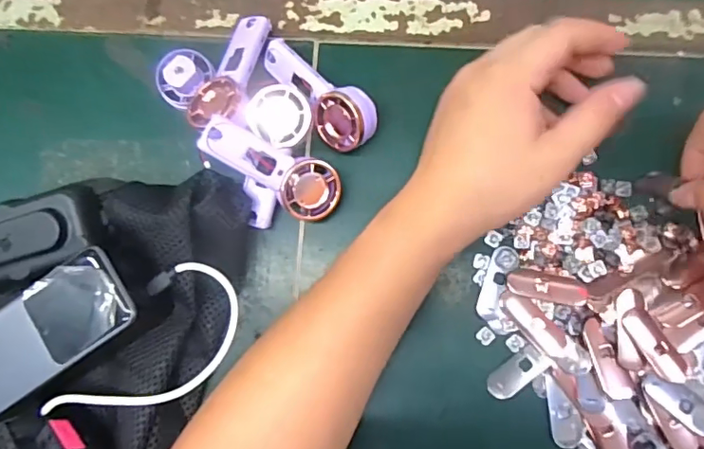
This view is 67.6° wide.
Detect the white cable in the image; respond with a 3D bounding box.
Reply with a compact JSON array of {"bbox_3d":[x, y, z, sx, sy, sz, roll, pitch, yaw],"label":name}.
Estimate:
[{"bbox_3d":[-0.121,0.086,0.331,0.061,0.022,0.132,43,88,7],"label":"white cable"}]

